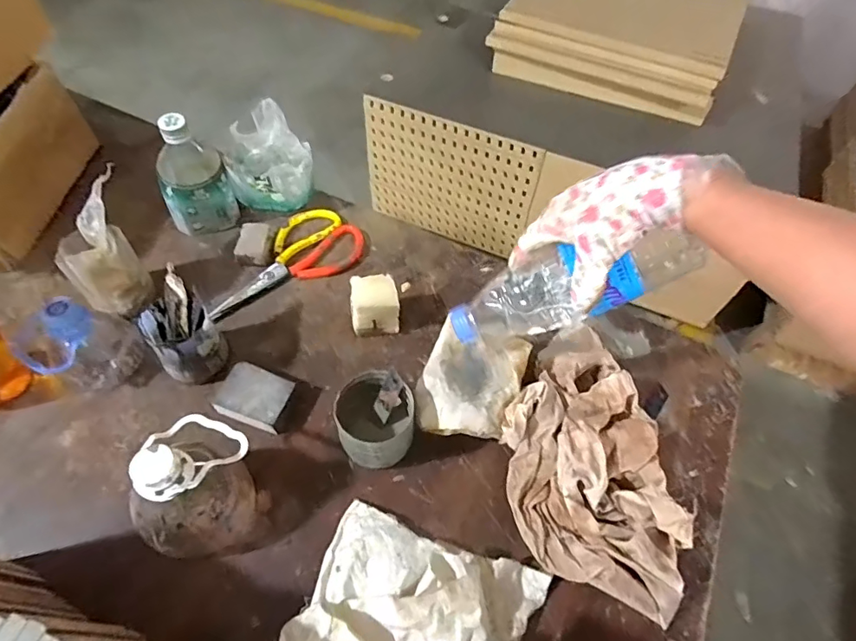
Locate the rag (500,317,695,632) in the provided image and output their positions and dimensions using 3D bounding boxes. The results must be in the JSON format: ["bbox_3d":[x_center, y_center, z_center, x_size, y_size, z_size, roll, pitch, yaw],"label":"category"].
[{"bbox_3d":[0.150,0.118,0.480,0.161,0.060,0.294,-2,56,-4],"label":"rag"}]

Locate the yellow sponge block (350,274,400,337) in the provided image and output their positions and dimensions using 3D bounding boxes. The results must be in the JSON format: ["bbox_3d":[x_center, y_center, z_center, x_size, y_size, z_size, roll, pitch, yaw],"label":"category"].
[{"bbox_3d":[-0.060,-0.017,0.557,0.057,0.053,0.045,-2,56,-4],"label":"yellow sponge block"}]

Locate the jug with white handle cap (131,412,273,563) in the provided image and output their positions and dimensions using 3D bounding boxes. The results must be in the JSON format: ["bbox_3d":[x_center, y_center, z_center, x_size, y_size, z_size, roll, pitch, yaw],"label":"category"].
[{"bbox_3d":[-0.195,0.136,0.416,0.093,0.118,0.099,-12,57,-11],"label":"jug with white handle cap"}]

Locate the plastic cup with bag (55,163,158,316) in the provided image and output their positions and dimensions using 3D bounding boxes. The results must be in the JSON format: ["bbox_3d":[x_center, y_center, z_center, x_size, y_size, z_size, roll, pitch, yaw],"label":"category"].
[{"bbox_3d":[-0.355,-0.078,0.545,0.072,0.114,0.111,-15,58,-12],"label":"plastic cup with bag"}]

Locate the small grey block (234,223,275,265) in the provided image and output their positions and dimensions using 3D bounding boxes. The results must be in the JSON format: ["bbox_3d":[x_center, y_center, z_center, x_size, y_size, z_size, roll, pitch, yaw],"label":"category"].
[{"bbox_3d":[-0.213,-0.095,0.618,0.042,0.019,0.053,-2,56,-4],"label":"small grey block"}]

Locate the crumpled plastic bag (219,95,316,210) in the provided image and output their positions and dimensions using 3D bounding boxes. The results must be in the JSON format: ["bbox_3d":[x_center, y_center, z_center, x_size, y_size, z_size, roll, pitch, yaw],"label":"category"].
[{"bbox_3d":[-0.205,-0.206,0.644,0.108,0.091,0.095,-15,58,-12],"label":"crumpled plastic bag"}]

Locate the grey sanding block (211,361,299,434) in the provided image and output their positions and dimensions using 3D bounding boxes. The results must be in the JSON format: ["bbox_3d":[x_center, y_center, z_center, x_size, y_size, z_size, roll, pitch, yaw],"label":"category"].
[{"bbox_3d":[-0.175,0.078,0.510,0.067,0.026,0.051,16,57,8],"label":"grey sanding block"}]

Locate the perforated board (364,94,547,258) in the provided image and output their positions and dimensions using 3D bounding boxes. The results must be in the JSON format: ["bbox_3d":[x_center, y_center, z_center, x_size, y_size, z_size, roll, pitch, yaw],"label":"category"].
[{"bbox_3d":[0.053,-0.397,1.464,0.496,0.421,0.019,21,59,9],"label":"perforated board"}]

